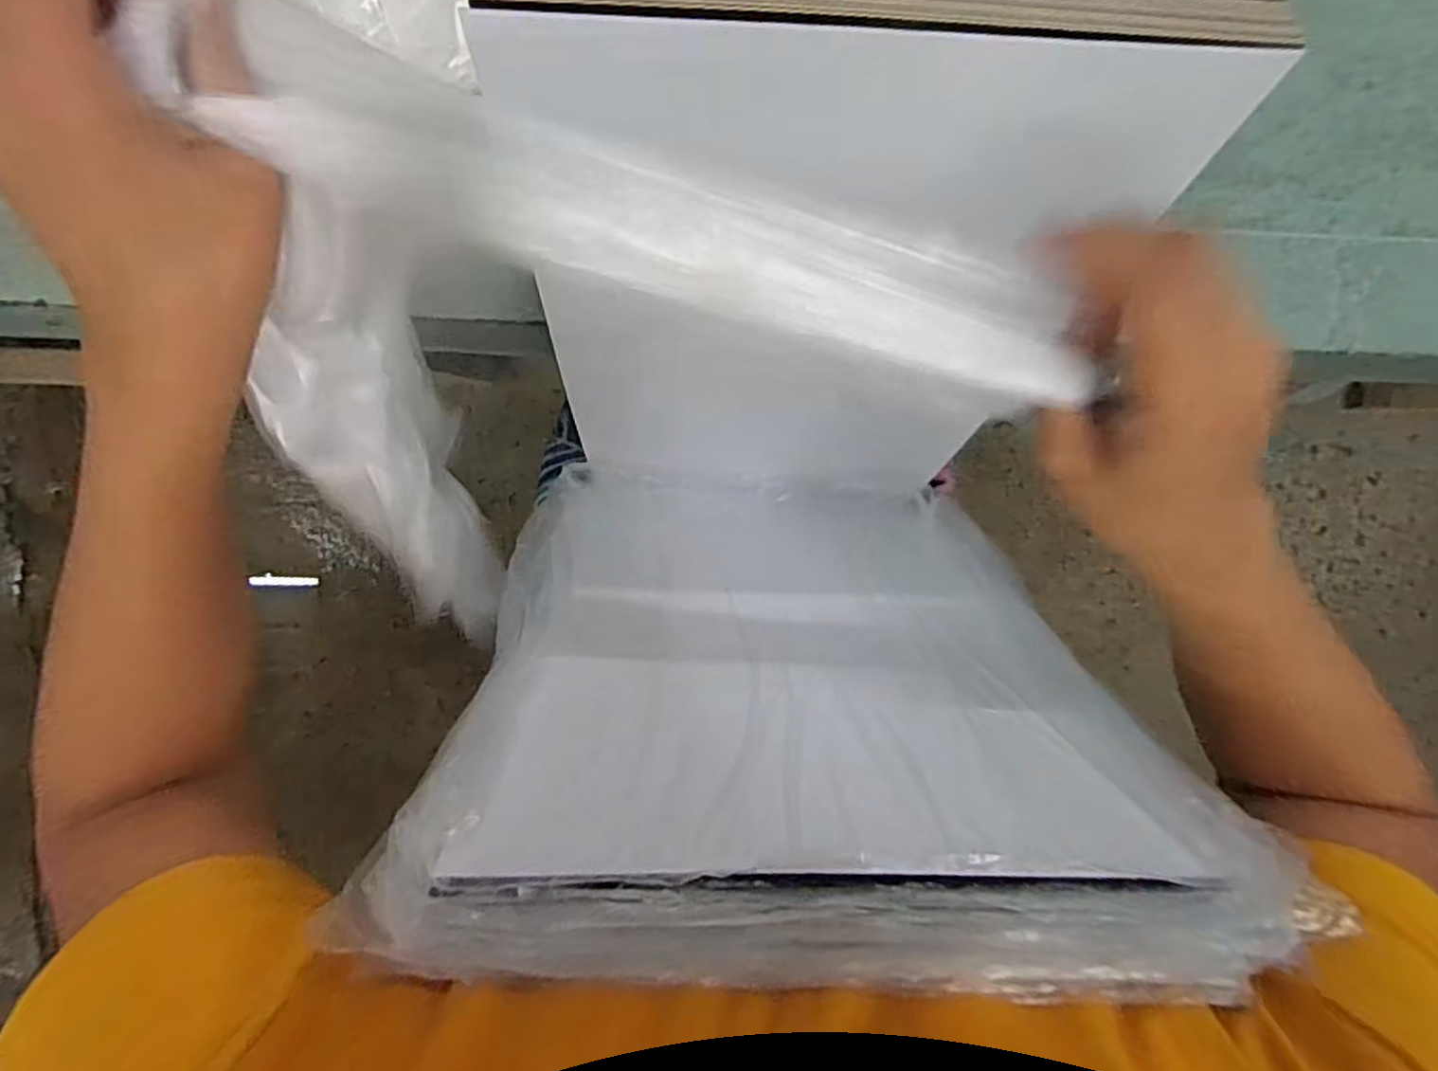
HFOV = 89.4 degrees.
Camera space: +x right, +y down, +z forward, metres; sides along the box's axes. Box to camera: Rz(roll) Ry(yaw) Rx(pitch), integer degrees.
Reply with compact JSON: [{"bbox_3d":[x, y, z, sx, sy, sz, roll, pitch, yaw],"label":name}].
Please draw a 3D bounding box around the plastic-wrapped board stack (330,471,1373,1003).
[{"bbox_3d":[0.031,0.047,0.375,0.287,0.364,0.032,0,114,-5],"label":"plastic-wrapped board stack"}]

